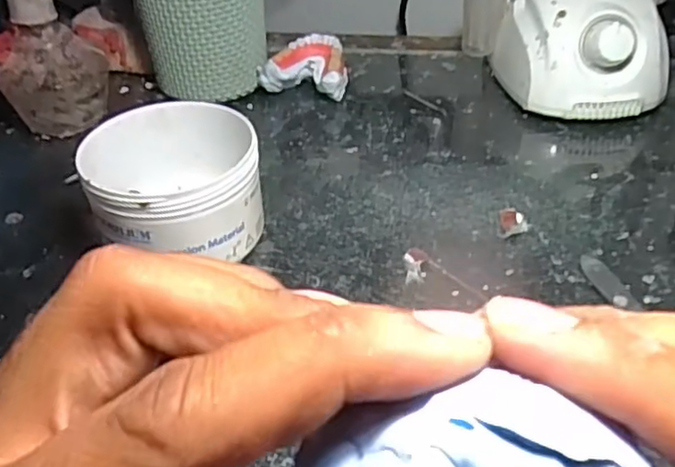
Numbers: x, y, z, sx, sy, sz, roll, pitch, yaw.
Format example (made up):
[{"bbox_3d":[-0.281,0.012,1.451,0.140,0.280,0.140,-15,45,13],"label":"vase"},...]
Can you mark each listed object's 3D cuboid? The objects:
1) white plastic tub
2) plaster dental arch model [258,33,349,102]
[{"bbox_3d":[-0.088,-0.027,0.367,0.090,0.066,0.100,-13,41,-13],"label":"white plastic tub"},{"bbox_3d":[-0.023,-0.127,0.514,0.065,0.035,0.050,6,40,10],"label":"plaster dental arch model"}]

